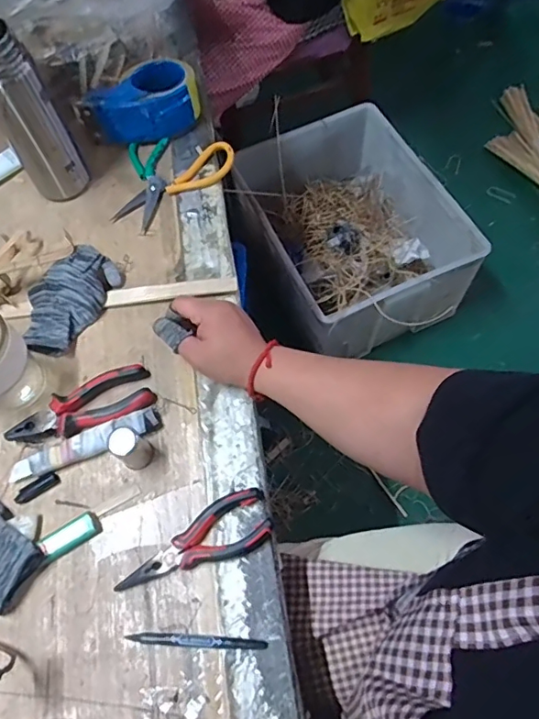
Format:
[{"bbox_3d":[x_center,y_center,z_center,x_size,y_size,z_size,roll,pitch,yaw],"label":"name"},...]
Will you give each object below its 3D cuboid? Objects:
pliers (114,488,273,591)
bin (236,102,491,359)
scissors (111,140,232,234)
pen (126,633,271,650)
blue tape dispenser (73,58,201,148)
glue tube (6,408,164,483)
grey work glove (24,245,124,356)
[{"bbox_3d":[-0.070,0.183,0.496,0.156,0.019,0.055,-31,69,-10],"label":"pliers"},{"bbox_3d":[0.178,-0.299,1.253,0.406,0.251,0.527,-27,67,-8],"label":"bin"},{"bbox_3d":[-0.132,-0.242,0.703,0.148,0.013,0.151,5,67,5],"label":"scissors"},{"bbox_3d":[-0.066,0.256,0.467,0.126,0.004,0.010,2,67,4],"label":"pen"},{"bbox_3d":[-0.183,-0.363,0.726,0.167,0.055,0.093,-9,66,-1],"label":"blue tape dispenser"},{"bbox_3d":[-0.196,0.090,0.548,0.163,0.017,0.029,-23,67,-7],"label":"glue tube"},{"bbox_3d":[-0.246,-0.078,0.613,0.091,0.033,0.132,35,73,16],"label":"grey work glove"}]

